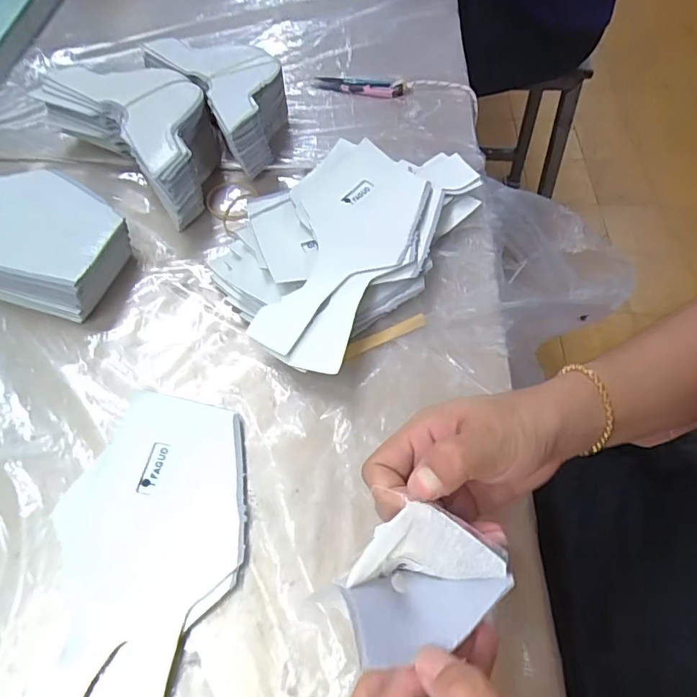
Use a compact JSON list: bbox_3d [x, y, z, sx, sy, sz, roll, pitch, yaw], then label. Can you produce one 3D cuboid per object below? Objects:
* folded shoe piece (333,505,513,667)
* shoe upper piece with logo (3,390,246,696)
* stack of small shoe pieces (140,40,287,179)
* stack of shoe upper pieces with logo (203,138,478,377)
[{"bbox_3d":[0.030,0.106,0.222,0.066,0.031,0.053,-38,66,-20],"label":"folded shoe piece"},{"bbox_3d":[-0.130,0.136,0.300,0.114,0.006,0.221,10,60,6],"label":"shoe upper piece with logo"},{"bbox_3d":[-0.114,-0.250,0.495,0.100,0.063,0.169,-30,64,-17],"label":"stack of small shoe pieces"},{"bbox_3d":[-0.002,-0.100,0.426,0.156,0.034,0.260,31,64,17],"label":"stack of shoe upper pieces with logo"}]

